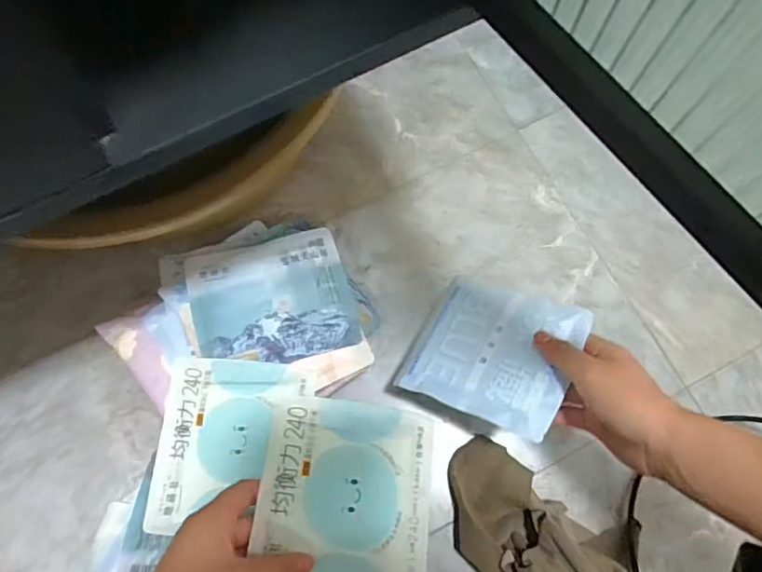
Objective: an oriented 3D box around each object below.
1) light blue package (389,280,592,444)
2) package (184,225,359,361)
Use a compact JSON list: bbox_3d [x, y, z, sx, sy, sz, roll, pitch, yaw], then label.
[{"bbox_3d":[0.088,0.049,0.435,0.120,0.010,0.110,16,63,32],"label":"light blue package"},{"bbox_3d":[-0.093,0.012,0.479,0.130,0.022,0.112,-16,76,-5],"label":"package"}]

